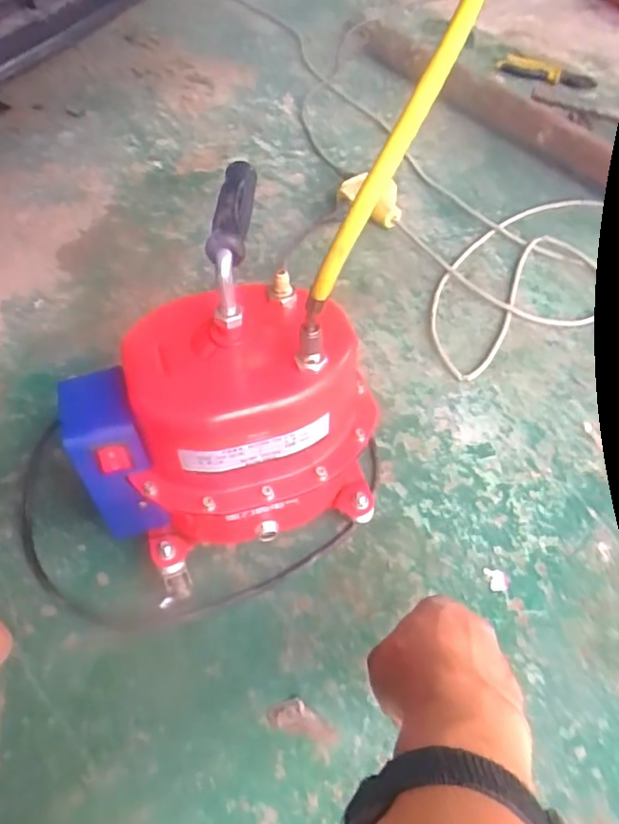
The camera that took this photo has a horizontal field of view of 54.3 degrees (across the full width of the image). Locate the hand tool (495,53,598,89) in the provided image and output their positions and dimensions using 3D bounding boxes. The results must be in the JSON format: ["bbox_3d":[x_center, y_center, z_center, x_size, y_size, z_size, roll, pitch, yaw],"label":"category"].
[{"bbox_3d":[0.479,-0.695,1.225,0.199,0.031,0.055,21,54,14],"label":"hand tool"}]

